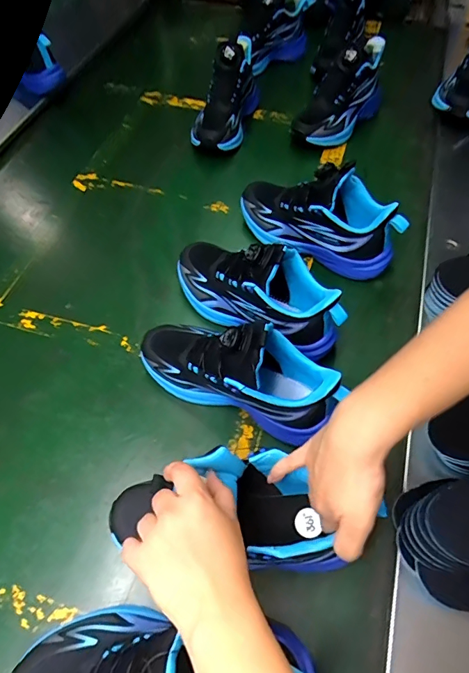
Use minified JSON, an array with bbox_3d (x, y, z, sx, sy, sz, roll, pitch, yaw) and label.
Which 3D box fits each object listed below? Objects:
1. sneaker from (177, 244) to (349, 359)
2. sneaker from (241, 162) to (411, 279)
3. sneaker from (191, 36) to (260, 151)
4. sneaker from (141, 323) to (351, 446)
[{"bbox_3d":[0.024,-0.063,0.536,0.240,0.128,0.087,32,64,20],"label":"sneaker"},{"bbox_3d":[0.119,-0.180,0.608,0.240,0.134,0.080,25,62,17],"label":"sneaker"},{"bbox_3d":[-0.017,-0.440,0.778,0.094,0.131,0.222,10,62,5],"label":"sneaker"},{"bbox_3d":[0.001,0.033,0.466,0.236,0.133,0.086,27,62,18],"label":"sneaker"}]

